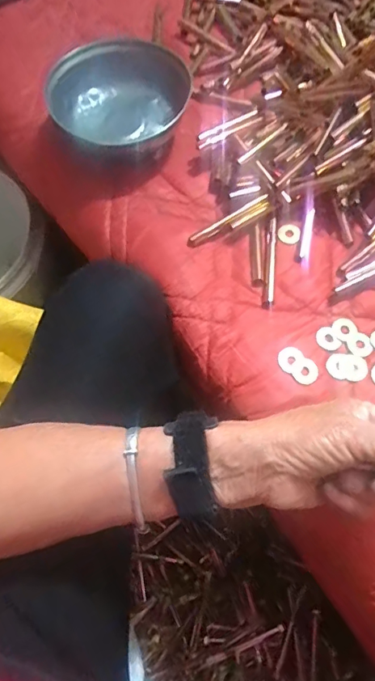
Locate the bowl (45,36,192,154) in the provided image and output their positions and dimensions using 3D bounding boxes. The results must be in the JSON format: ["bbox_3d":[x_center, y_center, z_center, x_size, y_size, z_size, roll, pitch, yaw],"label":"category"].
[{"bbox_3d":[-0.065,-0.243,0.473,0.133,0.051,0.141,-1,67,2],"label":"bowl"}]

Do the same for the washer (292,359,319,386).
[{"bbox_3d":[0.098,0.026,0.387,0.022,0.004,0.020,1,82,-6],"label":"washer"}]

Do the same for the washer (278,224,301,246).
[{"bbox_3d":[0.097,-0.101,0.443,0.023,0.004,0.020,-31,85,-16],"label":"washer"}]

